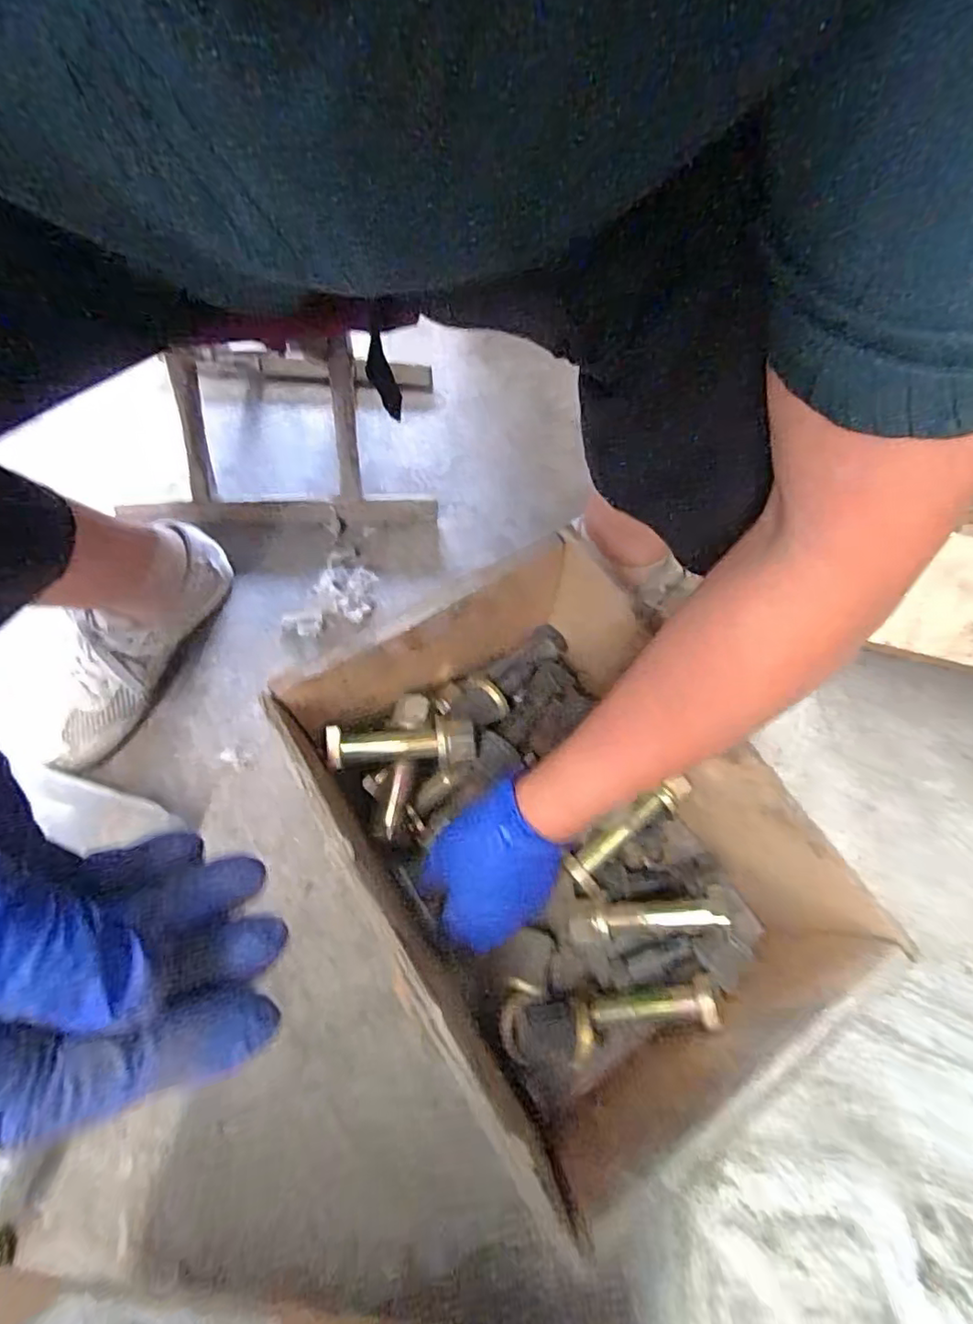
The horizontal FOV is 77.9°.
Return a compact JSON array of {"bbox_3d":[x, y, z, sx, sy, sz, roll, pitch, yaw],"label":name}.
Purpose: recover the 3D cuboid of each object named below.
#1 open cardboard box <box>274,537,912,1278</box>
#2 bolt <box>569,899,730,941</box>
[{"bbox_3d":[0.052,0.133,0.474,0.271,0.175,0.361,-28,71,-13],"label":"open cardboard box"},{"bbox_3d":[0.120,0.193,0.458,0.113,0.030,0.028,-10,67,11],"label":"bolt"}]

